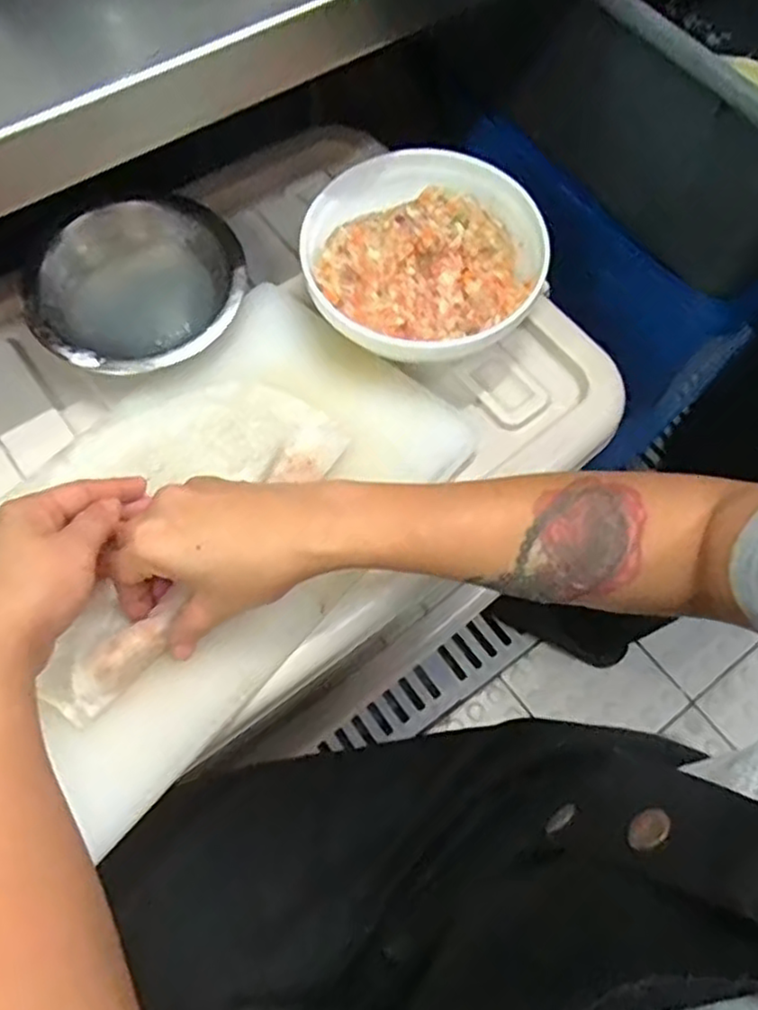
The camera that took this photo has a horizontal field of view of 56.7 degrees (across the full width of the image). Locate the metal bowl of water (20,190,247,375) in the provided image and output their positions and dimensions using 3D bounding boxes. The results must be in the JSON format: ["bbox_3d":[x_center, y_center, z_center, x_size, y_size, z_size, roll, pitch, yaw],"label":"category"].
[{"bbox_3d":[-0.168,-0.153,0.499,0.149,0.052,0.120,-35,70,-16],"label":"metal bowl of water"}]

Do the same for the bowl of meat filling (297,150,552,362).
[{"bbox_3d":[0.030,-0.167,0.502,0.162,0.061,0.162,0,65,-1],"label":"bowl of meat filling"}]

